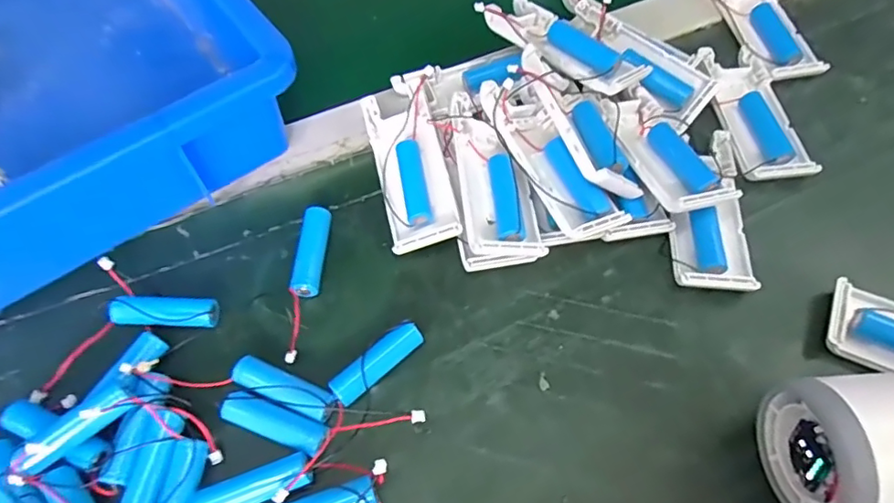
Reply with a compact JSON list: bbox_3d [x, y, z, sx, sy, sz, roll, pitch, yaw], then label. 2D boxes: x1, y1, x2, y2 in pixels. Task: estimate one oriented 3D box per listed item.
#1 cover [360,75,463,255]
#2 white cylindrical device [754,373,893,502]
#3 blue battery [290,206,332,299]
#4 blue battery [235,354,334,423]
[{"bbox_3d":[-0.021,-0.049,0.320,0.038,0.027,0.101,-12,61,-6],"label":"cover"},{"bbox_3d":[0.168,0.089,0.217,0.053,0.056,0.077,-6,62,-3],"label":"white cylindrical device"},{"bbox_3d":[-0.073,0.000,0.301,0.013,0.014,0.053,2,61,2],"label":"blue battery"},{"bbox_3d":[-0.077,0.065,0.264,0.049,0.011,0.016,20,63,12],"label":"blue battery"}]

